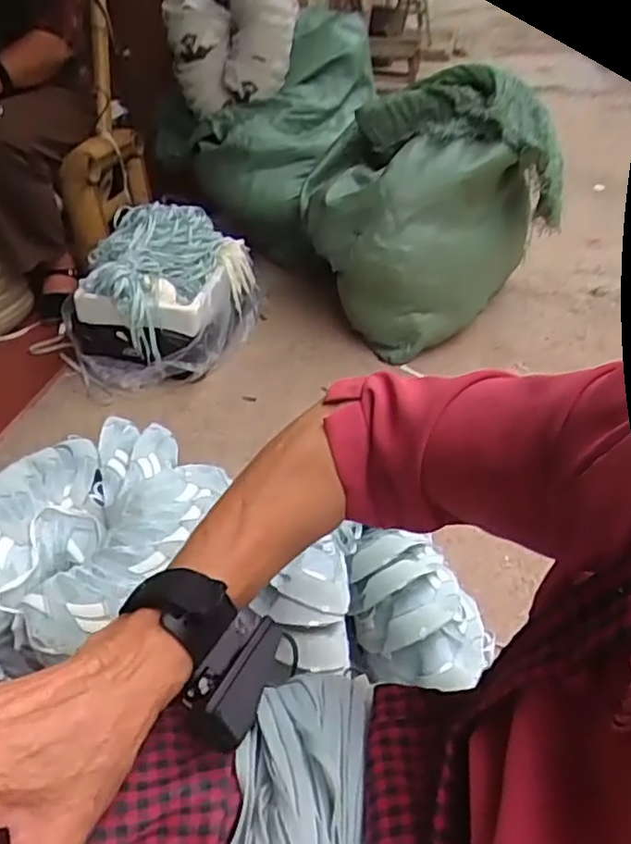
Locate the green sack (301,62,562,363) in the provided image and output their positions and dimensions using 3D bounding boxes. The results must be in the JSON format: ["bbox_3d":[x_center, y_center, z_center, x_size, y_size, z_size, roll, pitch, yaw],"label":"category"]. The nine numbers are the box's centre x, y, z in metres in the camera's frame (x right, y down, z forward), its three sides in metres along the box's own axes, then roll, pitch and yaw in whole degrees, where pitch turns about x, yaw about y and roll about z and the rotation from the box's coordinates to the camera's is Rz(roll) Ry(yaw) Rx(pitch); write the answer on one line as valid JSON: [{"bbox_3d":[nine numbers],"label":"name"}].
[{"bbox_3d":[0.223,-0.485,1.541,0.543,0.488,0.429,-30,42,-30],"label":"green sack"}]

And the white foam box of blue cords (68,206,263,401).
[{"bbox_3d":[-0.343,-0.274,1.446,0.322,0.264,0.405,6,37,16],"label":"white foam box of blue cords"}]

